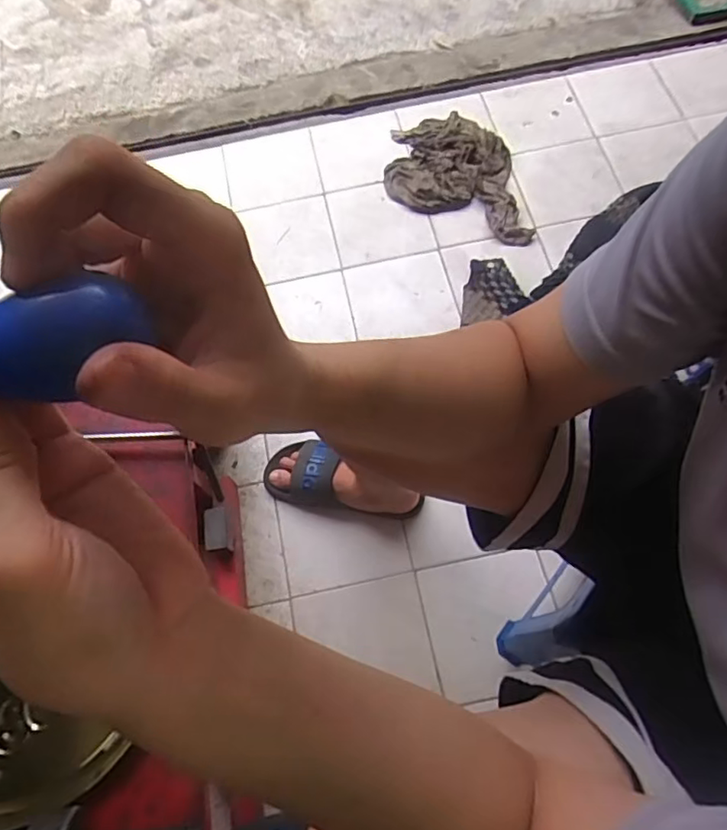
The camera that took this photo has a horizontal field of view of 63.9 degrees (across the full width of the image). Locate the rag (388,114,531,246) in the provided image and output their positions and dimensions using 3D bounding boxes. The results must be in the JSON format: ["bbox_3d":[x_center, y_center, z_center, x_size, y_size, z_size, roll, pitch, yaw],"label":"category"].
[{"bbox_3d":[0.209,-0.498,1.198,0.361,0.044,0.243,28,70,15],"label":"rag"}]

